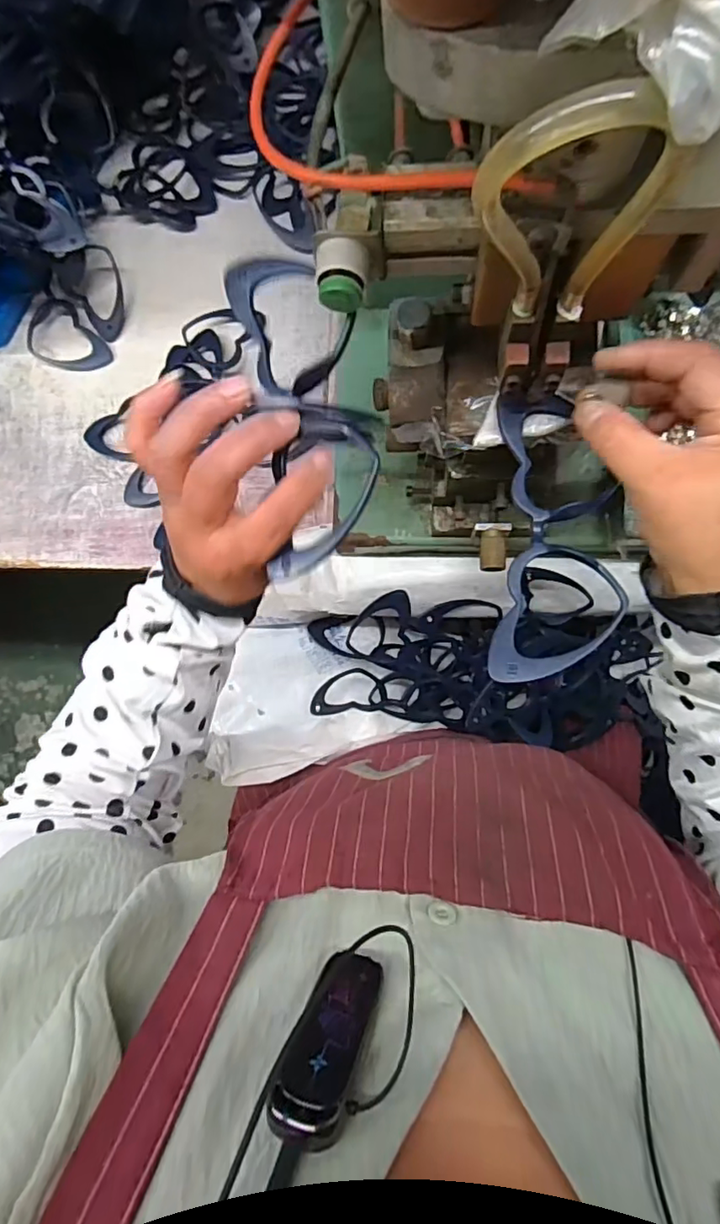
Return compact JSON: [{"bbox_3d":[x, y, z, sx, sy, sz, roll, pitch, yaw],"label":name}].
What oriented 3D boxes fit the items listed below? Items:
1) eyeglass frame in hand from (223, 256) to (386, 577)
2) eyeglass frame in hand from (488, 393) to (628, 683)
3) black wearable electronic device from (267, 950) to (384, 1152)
[{"bbox_3d":[-0.027,-0.094,0.262,0.062,0.024,0.144,-16,83,3],"label":"eyeglass frame in hand"},{"bbox_3d":[0.095,-0.039,0.283,0.060,0.012,0.146,1,78,5],"label":"eyeglass frame in hand"},{"bbox_3d":[-0.010,0.148,0.202,0.023,0.062,0.009,28,119,8],"label":"black wearable electronic device"}]

